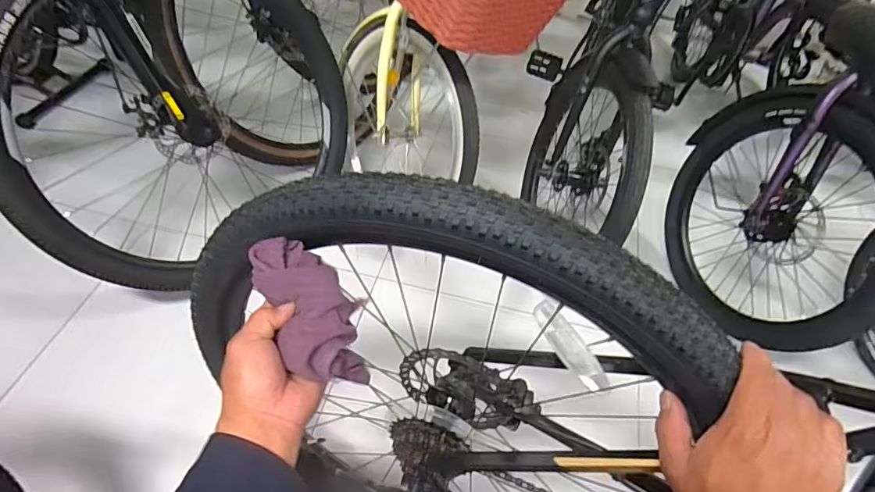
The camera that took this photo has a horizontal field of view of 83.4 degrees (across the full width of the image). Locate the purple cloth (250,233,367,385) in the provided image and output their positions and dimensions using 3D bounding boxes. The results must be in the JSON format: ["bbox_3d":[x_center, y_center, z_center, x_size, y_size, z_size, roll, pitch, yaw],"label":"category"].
[{"bbox_3d":[-0.116,0.059,0.447,0.069,0.037,0.151,-28,82,-23],"label":"purple cloth"}]

